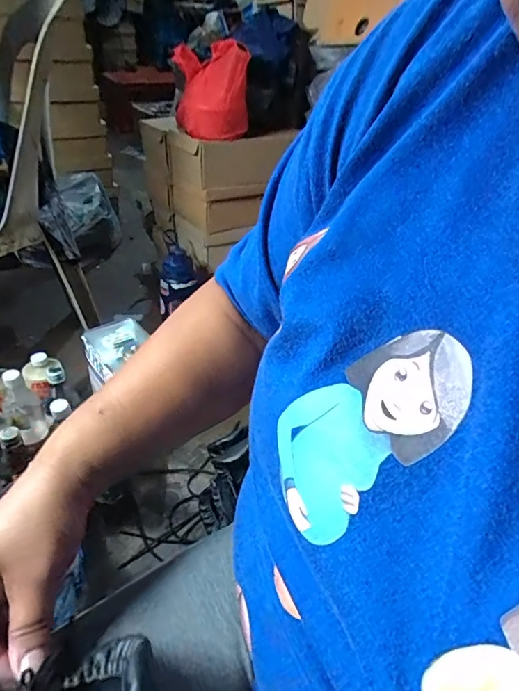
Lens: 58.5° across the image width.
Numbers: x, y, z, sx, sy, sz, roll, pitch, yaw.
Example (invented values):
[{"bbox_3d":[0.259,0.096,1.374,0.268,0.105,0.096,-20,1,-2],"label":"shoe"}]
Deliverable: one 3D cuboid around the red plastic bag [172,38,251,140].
[{"bbox_3d":[-0.108,-0.575,1.030,0.140,0.168,0.194,-5,38,-15],"label":"red plastic bag"}]

